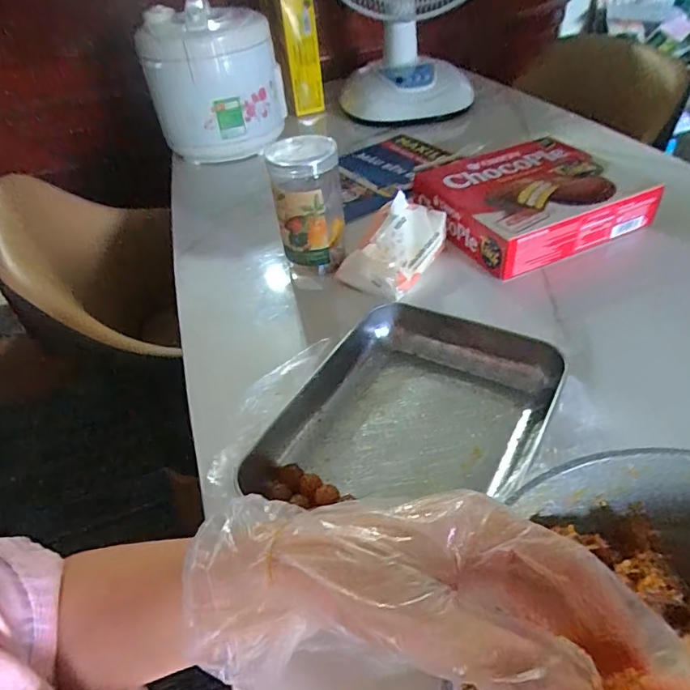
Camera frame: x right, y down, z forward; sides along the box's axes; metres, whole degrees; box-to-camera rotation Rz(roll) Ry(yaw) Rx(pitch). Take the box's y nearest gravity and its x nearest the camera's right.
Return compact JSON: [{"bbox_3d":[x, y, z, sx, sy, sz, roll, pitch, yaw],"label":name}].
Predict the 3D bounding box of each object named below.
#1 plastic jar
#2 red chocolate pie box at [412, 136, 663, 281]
[{"bbox_3d":[-0.043,-0.165,0.631,0.082,0.163,0.082,-4,43,3],"label":"plastic jar"},{"bbox_3d":[0.244,-0.202,0.695,0.247,0.065,0.229,-20,44,-14],"label":"red chocolate pie box"}]

